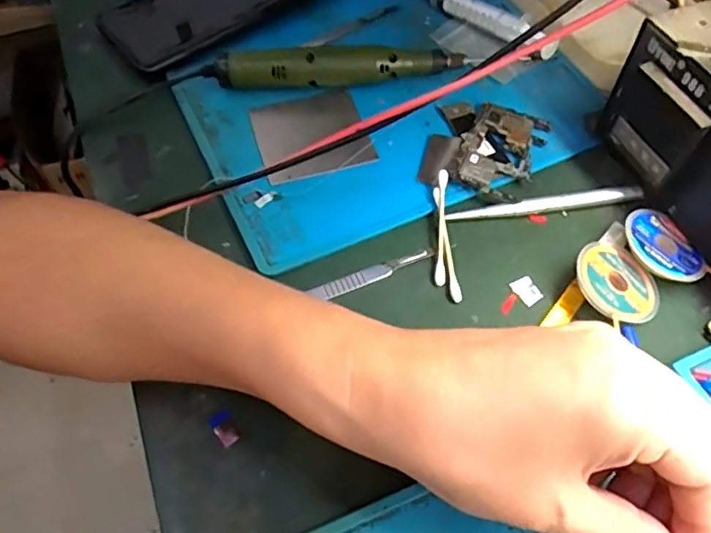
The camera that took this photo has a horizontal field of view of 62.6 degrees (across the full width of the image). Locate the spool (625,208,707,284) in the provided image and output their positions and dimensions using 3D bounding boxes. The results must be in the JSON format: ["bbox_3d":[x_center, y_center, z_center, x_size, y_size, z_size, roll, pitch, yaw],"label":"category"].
[{"bbox_3d":[0.162,-0.011,0.307,0.044,0.007,0.036,42,56,14],"label":"spool"}]

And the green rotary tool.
[{"bbox_3d":[-0.013,-0.128,0.380,0.160,0.024,0.023,-1,57,1],"label":"green rotary tool"}]

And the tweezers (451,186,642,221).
[{"bbox_3d":[0.107,-0.034,0.330,0.110,0.005,0.010,-8,57,-4],"label":"tweezers"}]

